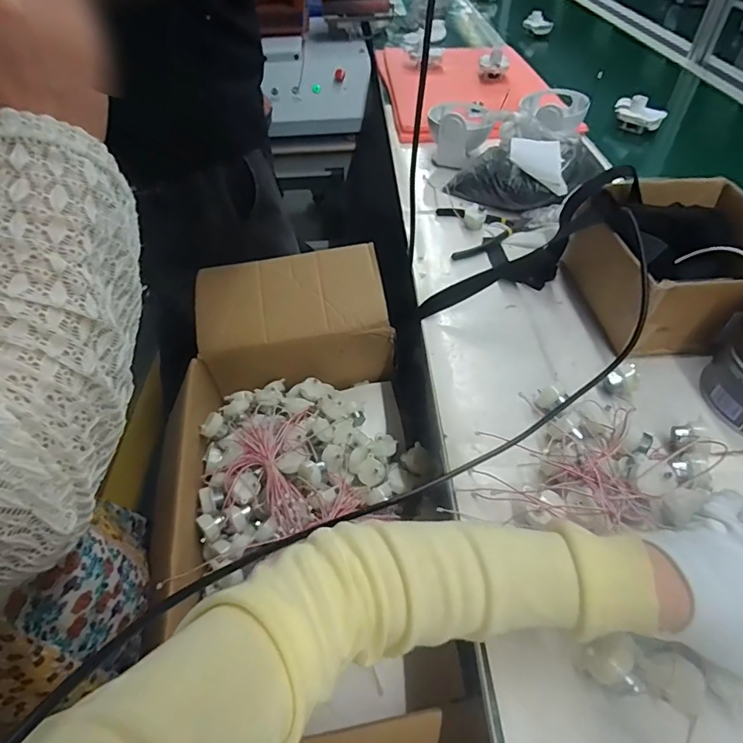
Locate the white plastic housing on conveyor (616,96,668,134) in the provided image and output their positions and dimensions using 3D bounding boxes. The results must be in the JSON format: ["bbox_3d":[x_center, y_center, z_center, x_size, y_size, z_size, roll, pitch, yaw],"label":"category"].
[{"bbox_3d":[0.523,-0.505,0.938,0.043,0.052,0.104,-29,53,-23],"label":"white plastic housing on conveyor"}]

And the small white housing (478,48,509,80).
[{"bbox_3d":[0.283,-0.709,1.105,0.067,0.053,0.056,6,48,8],"label":"small white housing"}]

